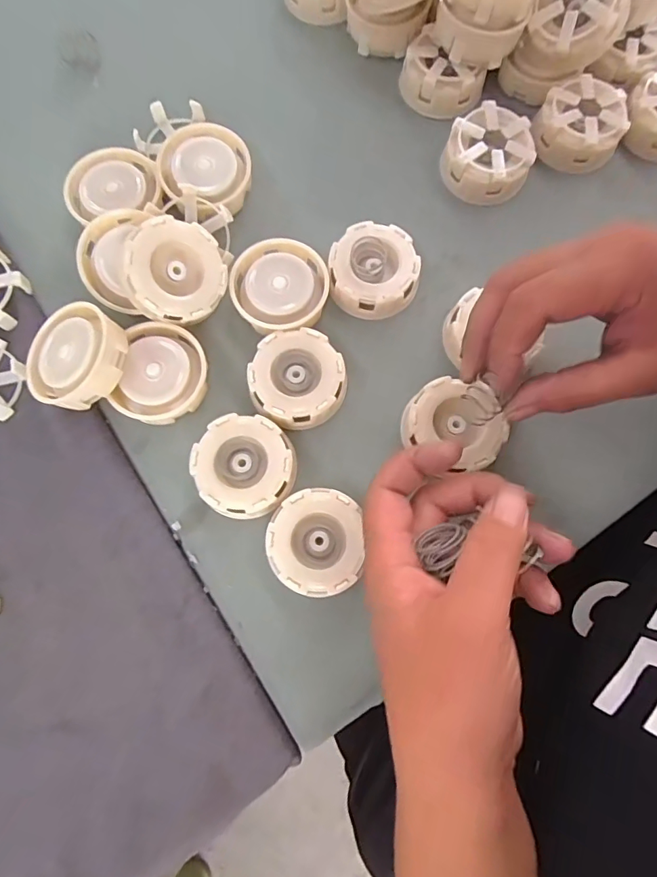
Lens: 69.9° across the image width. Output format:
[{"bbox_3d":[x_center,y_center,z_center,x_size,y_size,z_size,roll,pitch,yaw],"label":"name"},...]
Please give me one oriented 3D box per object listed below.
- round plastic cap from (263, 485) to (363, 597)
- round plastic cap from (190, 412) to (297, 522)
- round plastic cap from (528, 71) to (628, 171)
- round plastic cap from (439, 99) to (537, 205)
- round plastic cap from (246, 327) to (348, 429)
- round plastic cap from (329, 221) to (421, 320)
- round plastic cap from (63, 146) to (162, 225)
[{"bbox_3d":[-0.008,0.061,0.281,0.055,0.019,0.059,0,77,0],"label":"round plastic cap"},{"bbox_3d":[-0.051,0.018,0.290,0.060,0.020,0.059,0,77,0],"label":"round plastic cap"},{"bbox_3d":[0.185,-0.231,0.350,0.060,0.035,0.060,0,77,0],"label":"round plastic cap"},{"bbox_3d":[0.115,-0.204,0.340,0.060,0.032,0.054,18,77,4],"label":"round plastic cap"},{"bbox_3d":[-0.020,-0.038,0.301,0.059,0.016,0.061,0,77,0],"label":"round plastic cap"},{"bbox_3d":[0.031,-0.114,0.319,0.058,0.022,0.057,0,77,0],"label":"round plastic cap"},{"bbox_3d":[-0.146,-0.171,0.318,0.059,0.017,0.052,-10,77,-2],"label":"round plastic cap"}]

